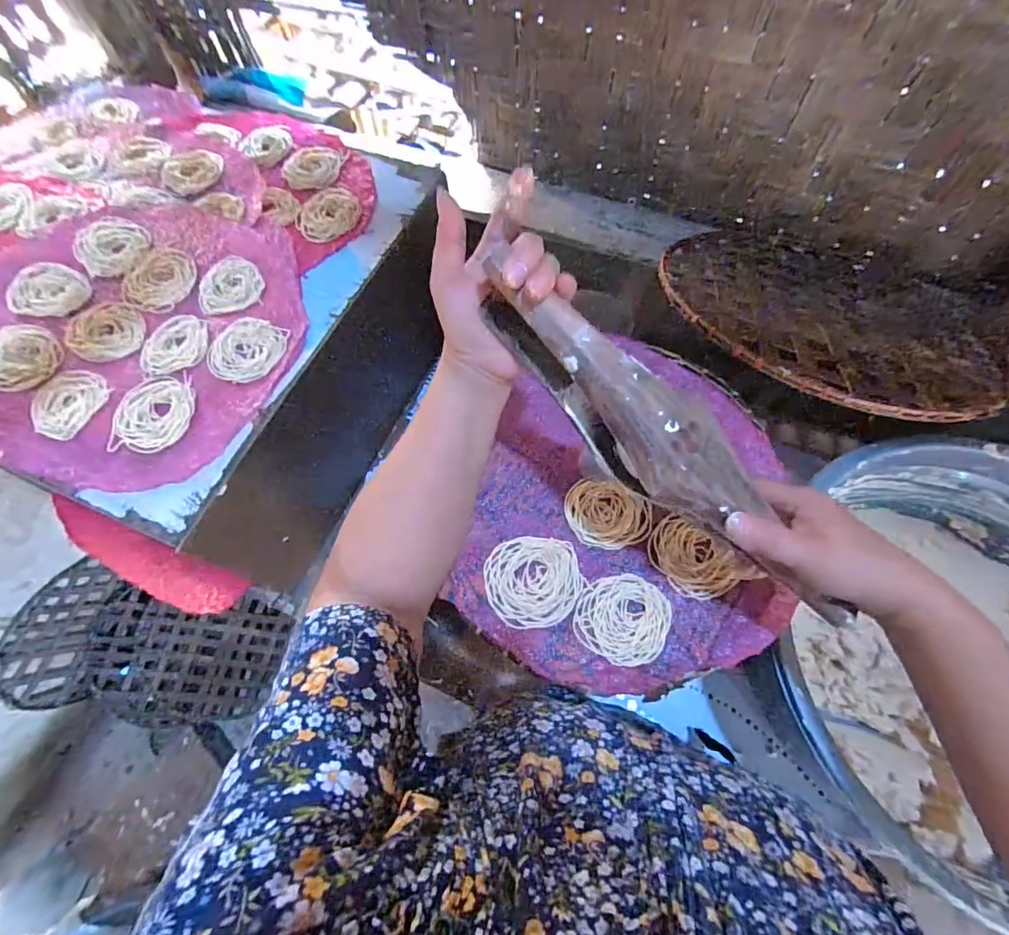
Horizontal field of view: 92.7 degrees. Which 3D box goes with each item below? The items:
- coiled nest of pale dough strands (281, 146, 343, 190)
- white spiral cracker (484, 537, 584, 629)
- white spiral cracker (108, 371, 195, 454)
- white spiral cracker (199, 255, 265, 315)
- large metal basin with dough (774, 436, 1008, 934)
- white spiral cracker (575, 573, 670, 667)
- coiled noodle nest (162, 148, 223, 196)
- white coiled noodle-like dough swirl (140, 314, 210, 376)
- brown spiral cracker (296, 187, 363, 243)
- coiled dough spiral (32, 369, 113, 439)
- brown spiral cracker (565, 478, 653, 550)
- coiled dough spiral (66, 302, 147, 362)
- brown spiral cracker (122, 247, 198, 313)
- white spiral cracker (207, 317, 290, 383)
[{"bbox_3d":[-0.243,-0.380,0.609,0.074,0.008,0.070,-1,66,2],"label":"coiled nest of pale dough strands"},{"bbox_3d":[0.026,0.098,0.417,0.080,0.004,0.075,-1,66,2],"label":"white spiral cracker"},{"bbox_3d":[-0.335,-0.053,0.460,0.072,0.006,0.080,-6,66,-1],"label":"white spiral cracker"},{"bbox_3d":[-0.295,-0.197,0.520,0.068,0.009,0.073,-11,66,-3],"label":"white spiral cracker"},{"bbox_3d":[0.464,0.202,0.487,0.371,0.173,0.401,-1,66,2],"label":"large metal basin with dough"},{"bbox_3d":[0.099,0.124,0.402,0.073,0.004,0.072,-1,66,2],"label":"white spiral cracker"},{"bbox_3d":[-0.390,-0.369,0.598,0.069,0.004,0.076,21,68,11],"label":"coiled noodle nest"},{"bbox_3d":[-0.339,-0.128,0.492,0.066,0.004,0.077,-18,66,-6],"label":"white coiled noodle-like dough swirl"},{"bbox_3d":[-0.210,-0.301,0.572,0.079,0.005,0.075,-1,66,2],"label":"brown spiral cracker"},{"bbox_3d":[-0.425,-0.065,0.465,0.065,0.009,0.071,26,69,13],"label":"coiled dough spiral"},{"bbox_3d":[0.095,0.041,0.440,0.076,0.004,0.064,5,66,4],"label":"brown spiral cracker"},{"bbox_3d":[-0.415,-0.144,0.504,0.073,0.011,0.071,-1,66,2],"label":"coiled dough spiral"},{"bbox_3d":[-0.376,-0.205,0.524,0.074,0.010,0.073,34,71,16],"label":"brown spiral cracker"},{"bbox_3d":[-0.263,-0.120,0.488,0.072,0.006,0.072,7,66,5],"label":"white spiral cracker"}]

